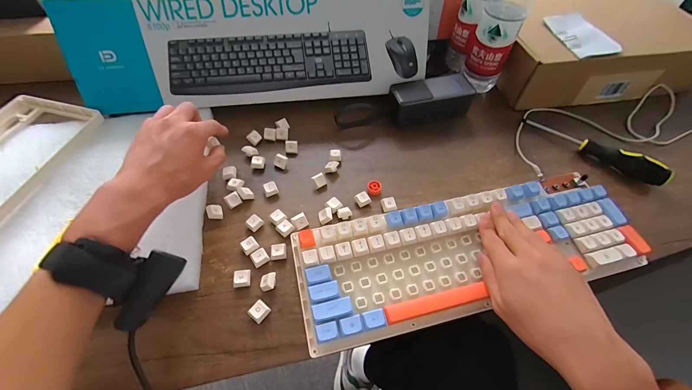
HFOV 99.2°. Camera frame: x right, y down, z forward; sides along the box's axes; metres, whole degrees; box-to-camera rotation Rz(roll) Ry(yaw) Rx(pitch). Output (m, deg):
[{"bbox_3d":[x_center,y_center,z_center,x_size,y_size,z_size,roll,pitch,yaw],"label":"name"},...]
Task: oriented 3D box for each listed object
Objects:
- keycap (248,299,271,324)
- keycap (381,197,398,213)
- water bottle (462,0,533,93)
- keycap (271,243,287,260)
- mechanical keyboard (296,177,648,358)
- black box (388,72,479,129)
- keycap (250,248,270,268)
[{"bbox_3d":[-0.091,0.123,0.312,0.018,0.011,0.019,37,63,21],"label":"keycap"},{"bbox_3d":[0.057,0.014,0.390,0.018,0.012,0.019,-16,58,-12],"label":"keycap"},{"bbox_3d":[0.246,-0.272,0.463,0.068,0.220,0.067,26,59,16],"label":"water bottle"},{"bbox_3d":[-0.080,0.066,0.350,0.018,0.010,0.020,-7,56,-6],"label":"keycap"},{"bbox_3d":[0.139,0.059,0.343,0.390,0.033,0.137,-14,59,-9],"label":"mechanical keyboard"},{"bbox_3d":[0.138,-0.154,0.479,0.126,0.050,0.057,-10,57,-8],"label":"black box"},{"bbox_3d":[-0.100,0.074,0.345,0.018,0.010,0.019,-30,62,-20],"label":"keycap"}]

